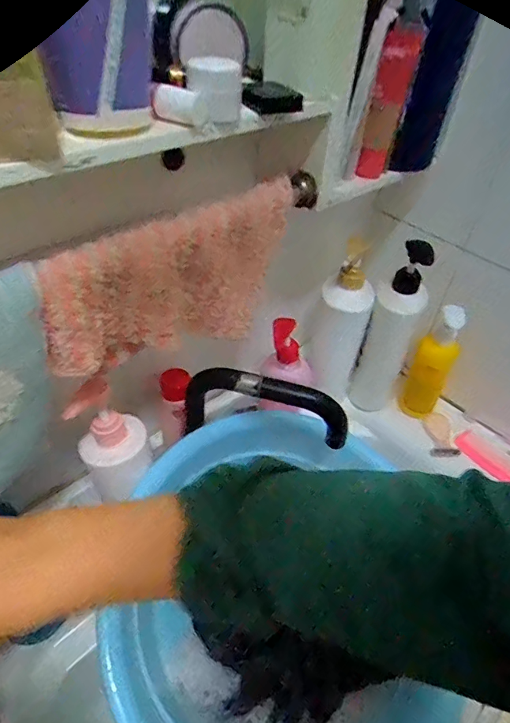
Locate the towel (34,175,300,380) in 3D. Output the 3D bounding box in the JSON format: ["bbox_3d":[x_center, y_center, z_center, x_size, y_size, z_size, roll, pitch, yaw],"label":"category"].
[{"bbox_3d":[-0.056,-0.060,0.370,0.232,0.122,0.034,-29,53,-31],"label":"towel"}]

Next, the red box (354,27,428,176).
[{"bbox_3d":[0.127,-0.243,0.424,0.031,0.126,0.030,15,45,11],"label":"red box"}]

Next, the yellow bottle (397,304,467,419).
[{"bbox_3d":[0.263,0.008,0.648,0.056,0.205,0.043,27,48,22],"label":"yellow bottle"}]

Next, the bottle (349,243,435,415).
[{"bbox_3d":[0.206,-0.048,0.652,0.066,0.279,0.084,21,46,17],"label":"bottle"}]

